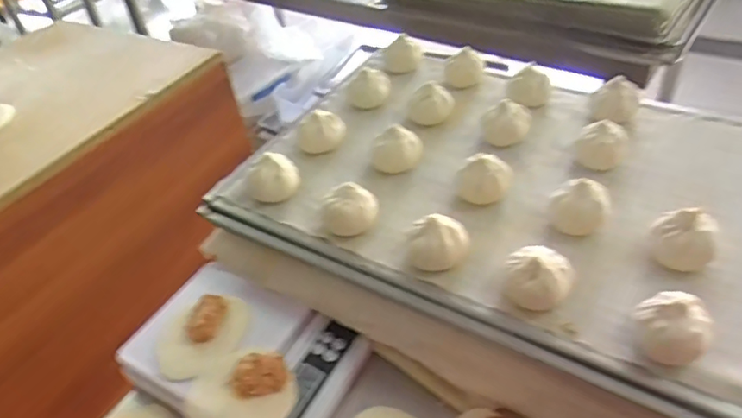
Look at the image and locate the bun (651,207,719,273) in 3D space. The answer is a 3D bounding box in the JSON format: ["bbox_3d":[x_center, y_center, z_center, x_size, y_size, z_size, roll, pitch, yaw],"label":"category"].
[{"bbox_3d":[0.272,0.026,0.473,0.050,0.047,0.050,24,49,29],"label":"bun"}]

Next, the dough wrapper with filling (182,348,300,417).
[{"bbox_3d":[-0.122,0.165,0.497,0.092,0.039,0.084,-3,42,3],"label":"dough wrapper with filling"}]

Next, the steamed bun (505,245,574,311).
[{"bbox_3d":[0.142,0.058,0.461,0.056,0.044,0.050,4,43,11],"label":"steamed bun"}]

